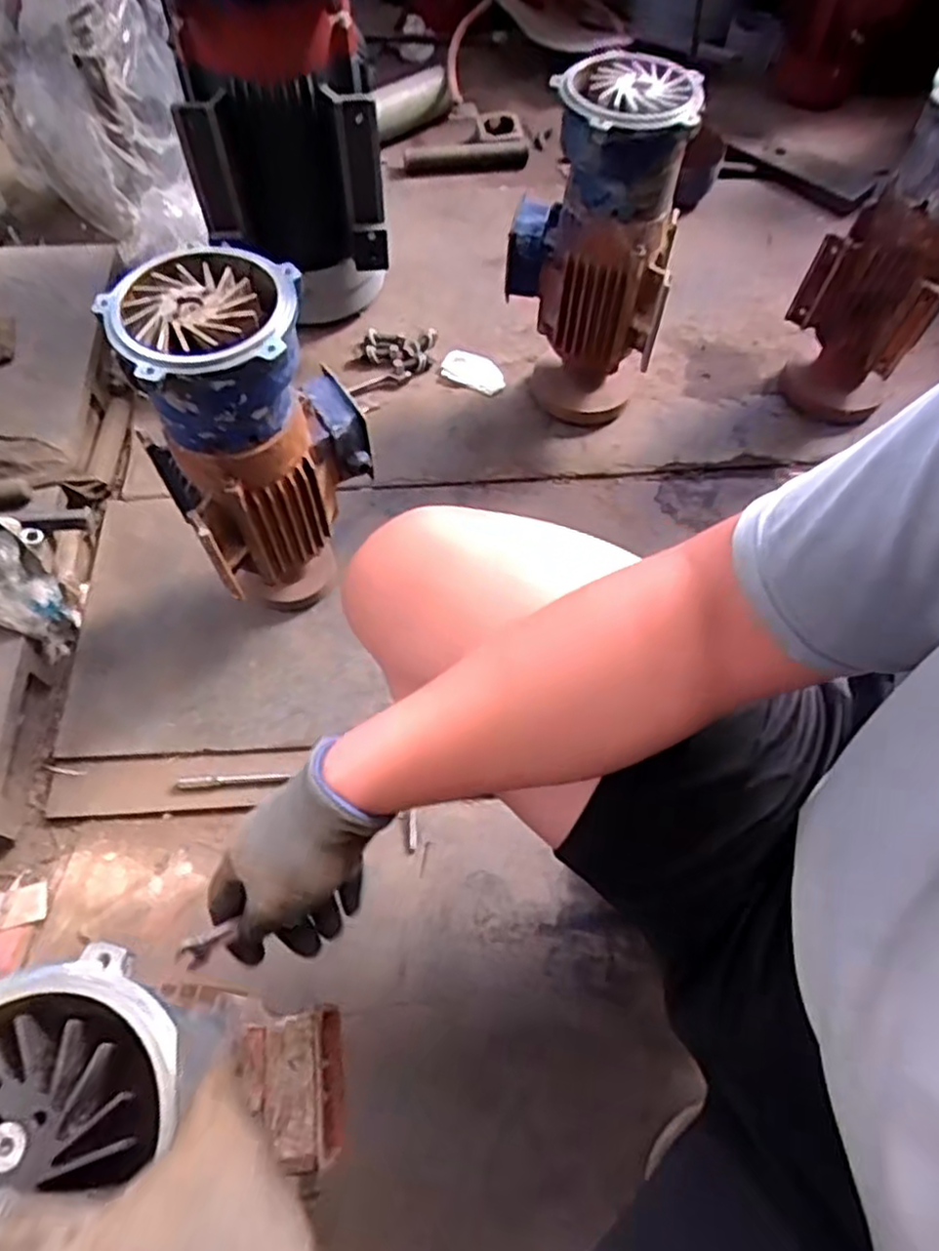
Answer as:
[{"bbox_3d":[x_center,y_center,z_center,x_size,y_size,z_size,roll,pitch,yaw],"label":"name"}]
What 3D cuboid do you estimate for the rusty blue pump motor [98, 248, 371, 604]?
[{"bbox_3d":[-0.233,-0.186,0.813,0.219,0.425,0.164,-34,69,-17],"label":"rusty blue pump motor"}]

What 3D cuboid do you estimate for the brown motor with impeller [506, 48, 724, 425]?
[{"bbox_3d":[0.161,-0.488,0.999,0.203,0.443,0.202,-2,62,-4],"label":"brown motor with impeller"}]

